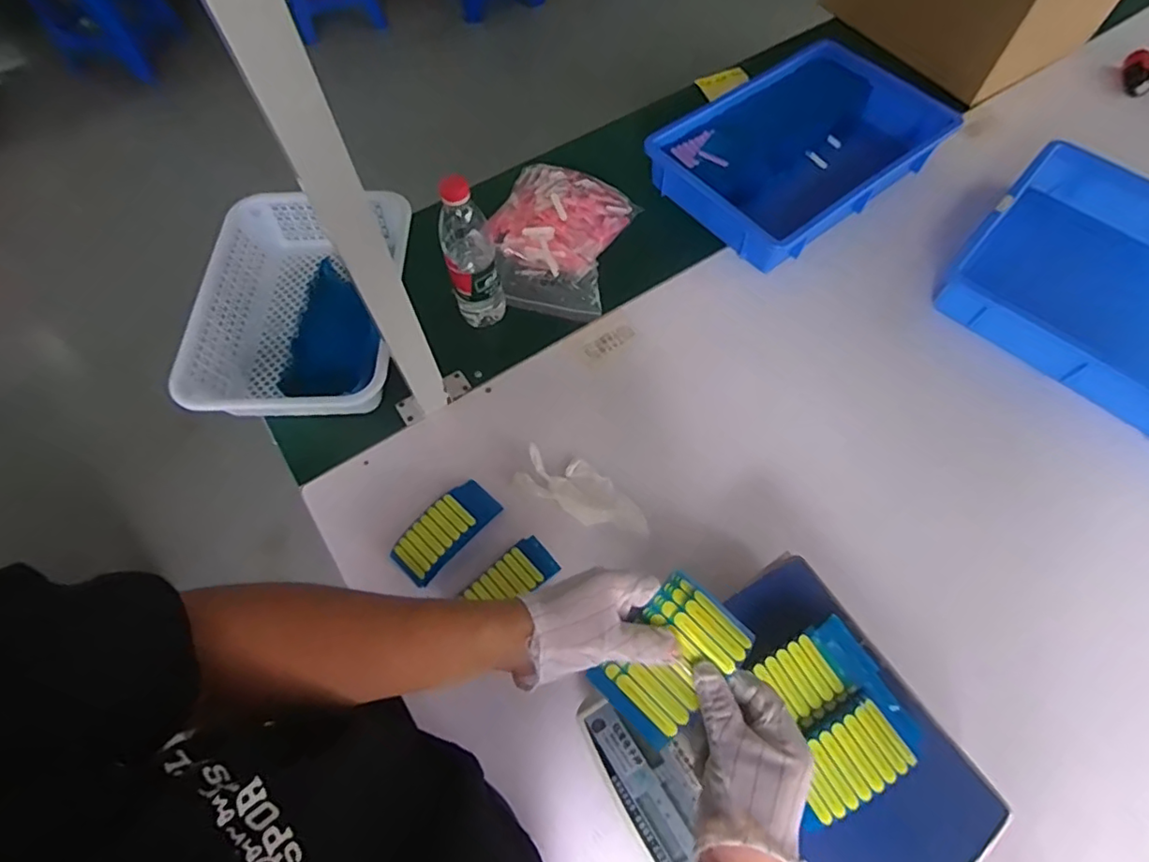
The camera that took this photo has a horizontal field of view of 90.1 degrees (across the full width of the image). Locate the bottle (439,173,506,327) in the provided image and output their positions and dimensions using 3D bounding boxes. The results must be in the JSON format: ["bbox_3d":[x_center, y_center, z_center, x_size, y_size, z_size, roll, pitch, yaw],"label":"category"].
[{"bbox_3d":[-0.136,-0.227,0.749,0.063,0.228,0.069,-16,65,-7],"label":"bottle"}]

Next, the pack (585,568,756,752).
[{"bbox_3d":[0.069,0.157,0.400,0.069,0.024,0.102,40,71,18],"label":"pack"}]

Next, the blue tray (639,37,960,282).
[{"bbox_3d":[0.372,-0.465,0.949,0.456,0.076,0.300,-38,70,-16],"label":"blue tray"}]

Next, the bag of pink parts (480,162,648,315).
[{"bbox_3d":[-0.032,-0.308,0.878,0.208,0.055,0.259,15,65,8],"label":"bag of pink parts"}]

